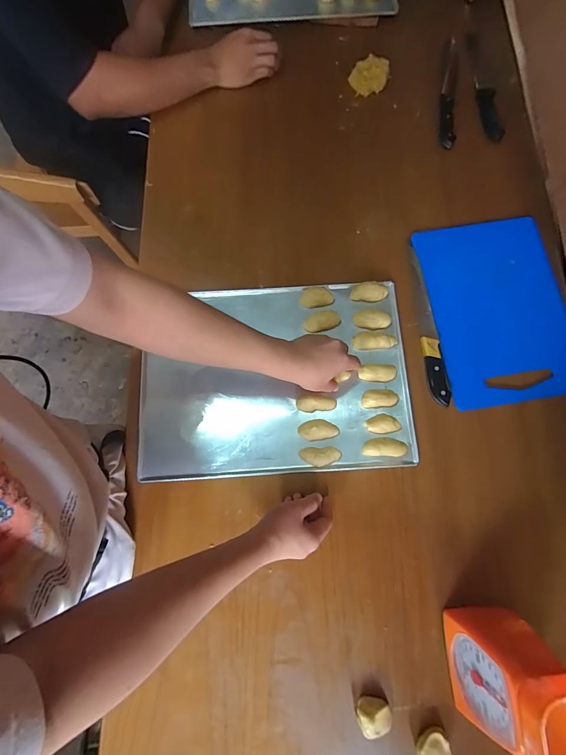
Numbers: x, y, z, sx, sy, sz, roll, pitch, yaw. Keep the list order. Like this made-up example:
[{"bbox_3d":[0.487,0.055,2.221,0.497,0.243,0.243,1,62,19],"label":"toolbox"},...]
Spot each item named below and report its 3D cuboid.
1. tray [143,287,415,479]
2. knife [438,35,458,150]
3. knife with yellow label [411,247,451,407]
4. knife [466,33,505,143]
[{"bbox_3d":[-0.015,0.000,0.572,0.446,0.034,0.318,-4,78,1],"label":"tray"},{"bbox_3d":[0.341,-0.585,0.679,0.035,0.019,0.261,9,79,3],"label":"knife"},{"bbox_3d":[0.253,-0.092,0.586,0.032,0.021,0.280,-3,78,1],"label":"knife with yellow label"},{"bbox_3d":[0.408,-0.599,0.681,0.038,0.014,0.257,-7,78,0],"label":"knife"}]

